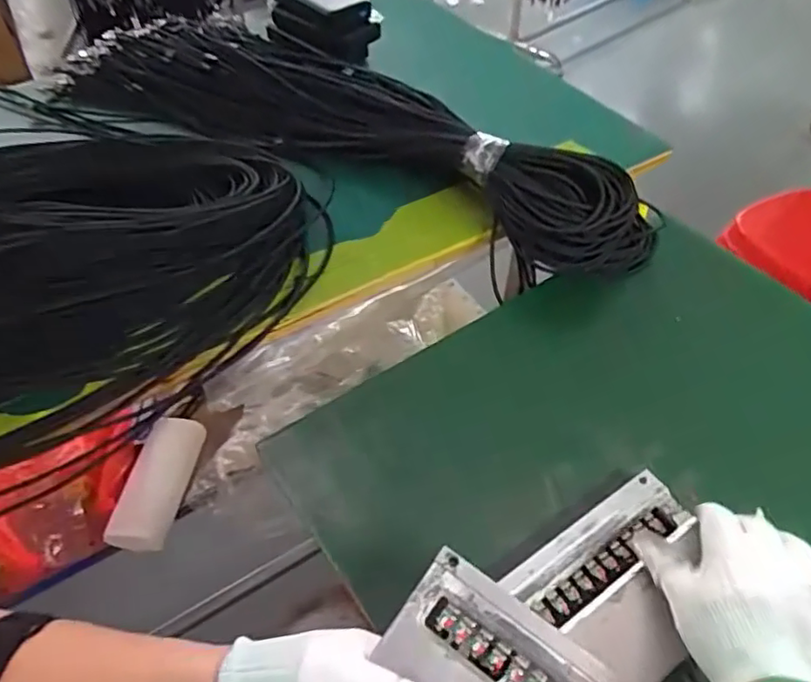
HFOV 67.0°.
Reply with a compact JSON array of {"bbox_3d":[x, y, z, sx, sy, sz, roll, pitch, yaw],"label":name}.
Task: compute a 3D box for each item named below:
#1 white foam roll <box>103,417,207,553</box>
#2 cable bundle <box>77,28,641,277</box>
[{"bbox_3d":[-0.328,0.186,0.818,0.073,0.053,0.177,6,49,5],"label":"white foam roll"},{"bbox_3d":[-0.084,-0.254,0.712,0.750,0.079,0.169,22,52,18],"label":"cable bundle"}]

